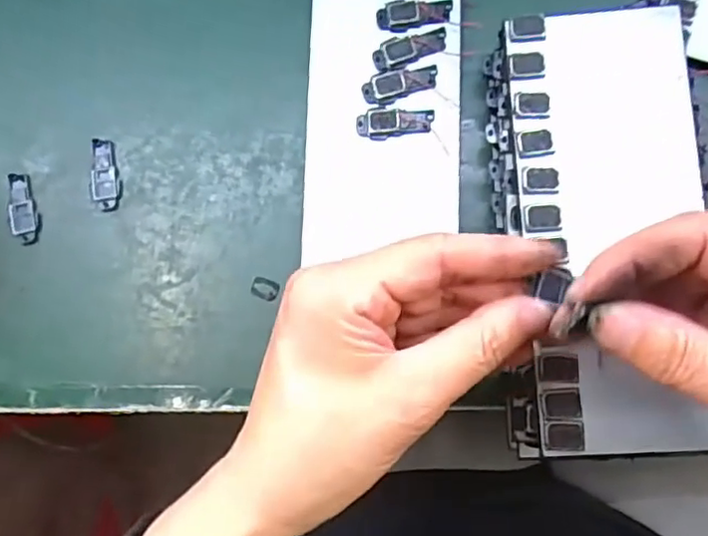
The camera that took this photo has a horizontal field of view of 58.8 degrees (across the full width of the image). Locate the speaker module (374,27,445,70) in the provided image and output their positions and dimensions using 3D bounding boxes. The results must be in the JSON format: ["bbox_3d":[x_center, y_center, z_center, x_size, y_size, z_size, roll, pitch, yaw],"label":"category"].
[{"bbox_3d":[0.030,-0.116,0.333,0.040,0.004,0.016,-14,81,3],"label":"speaker module"}]

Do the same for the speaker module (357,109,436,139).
[{"bbox_3d":[0.021,-0.076,0.328,0.039,0.004,0.016,1,82,5],"label":"speaker module"}]

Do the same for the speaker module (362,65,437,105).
[{"bbox_3d":[0.024,-0.097,0.330,0.039,0.004,0.015,-12,81,3],"label":"speaker module"}]

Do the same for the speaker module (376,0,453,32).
[{"bbox_3d":[0.032,-0.137,0.336,0.040,0.004,0.016,-7,81,4],"label":"speaker module"}]

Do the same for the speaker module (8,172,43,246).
[{"bbox_3d":[-0.181,-0.033,0.344,0.016,0.004,0.040,-16,81,2],"label":"speaker module"}]

